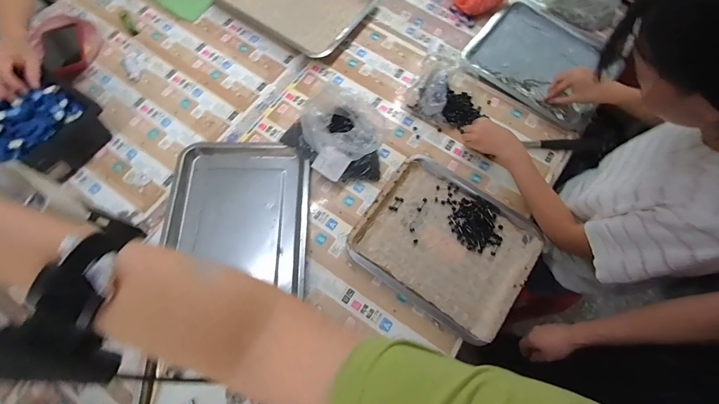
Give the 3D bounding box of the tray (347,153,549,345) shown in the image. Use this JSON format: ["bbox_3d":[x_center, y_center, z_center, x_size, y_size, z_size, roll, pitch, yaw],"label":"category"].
[{"bbox_3d":[0.165,0.075,0.650,0.306,0.033,0.251,36,75,10],"label":"tray"}]

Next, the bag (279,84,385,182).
[{"bbox_3d":[-0.035,-0.132,0.666,0.197,0.117,0.160,39,75,11],"label":"bag"}]

